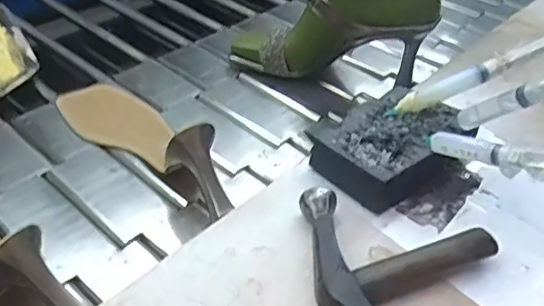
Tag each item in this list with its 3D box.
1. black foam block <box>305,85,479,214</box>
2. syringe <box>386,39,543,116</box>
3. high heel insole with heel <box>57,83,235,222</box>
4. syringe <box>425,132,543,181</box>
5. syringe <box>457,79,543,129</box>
[{"bbox_3d":[0.100,-0.005,0.483,0.131,0.038,0.085,-24,47,-32],"label":"black foam block"},{"bbox_3d":[0.175,-0.068,0.476,0.165,0.020,0.013,-24,37,13],"label":"syringe"},{"bbox_3d":[-0.121,-0.016,0.563,0.079,0.065,0.259,-28,36,-35],"label":"high heel insole with heel"},{"bbox_3d":[0.161,0.003,0.386,0.013,0.021,0.160,-15,14,-24],"label":"syringe"},{"bbox_3d":[0.188,-0.045,0.399,0.013,0.158,0.015,-20,85,-28],"label":"syringe"}]

